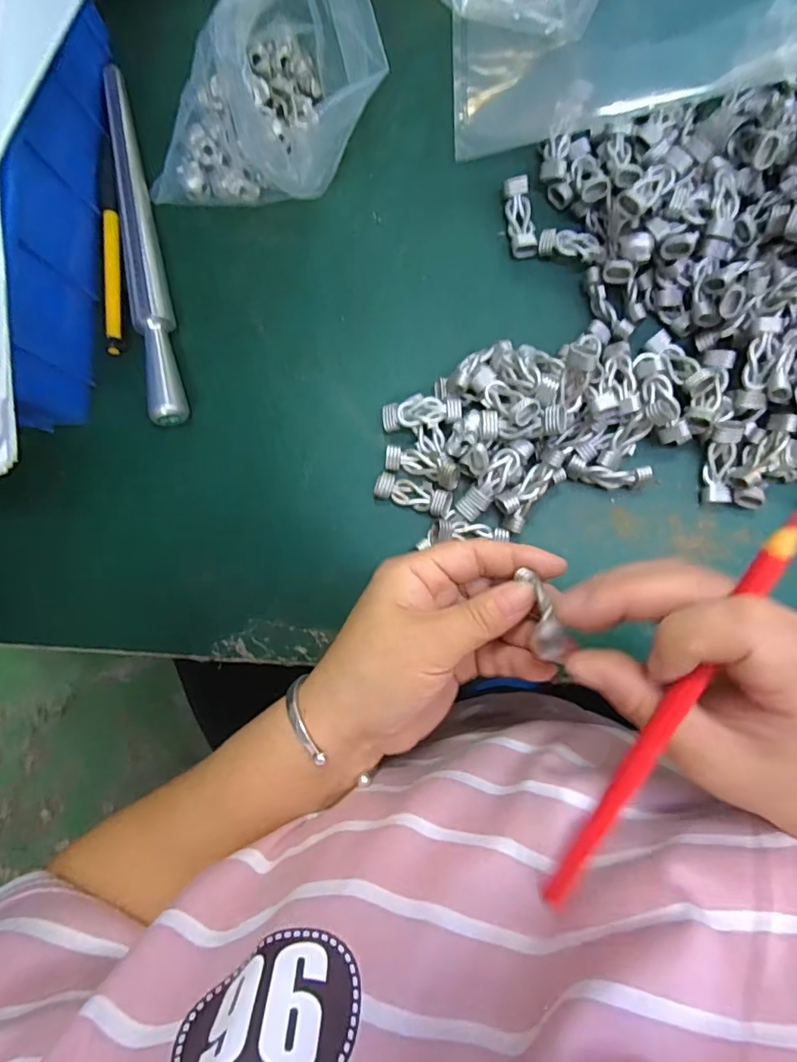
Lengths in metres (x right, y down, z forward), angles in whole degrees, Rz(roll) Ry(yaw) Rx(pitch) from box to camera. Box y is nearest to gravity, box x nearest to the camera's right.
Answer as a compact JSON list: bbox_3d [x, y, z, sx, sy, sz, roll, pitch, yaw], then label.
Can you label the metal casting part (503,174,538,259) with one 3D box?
[{"bbox_3d":[0.073,-0.188,0.315,0.015,0.008,0.046,-8,85,4],"label":"metal casting part"}]

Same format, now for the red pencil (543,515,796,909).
[{"bbox_3d":[0.095,0.070,0.189,0.010,0.008,0.172,26,103,6],"label":"red pencil"}]

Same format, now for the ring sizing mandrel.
[{"bbox_3d":[-0.160,-0.178,0.328,0.020,0.020,0.231,-13,85,4],"label":"ring sizing mandrel"}]

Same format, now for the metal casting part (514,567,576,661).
[{"bbox_3d":[0.061,0.036,0.224,0.014,0.045,0.014,-7,126,4],"label":"metal casting part"}]

